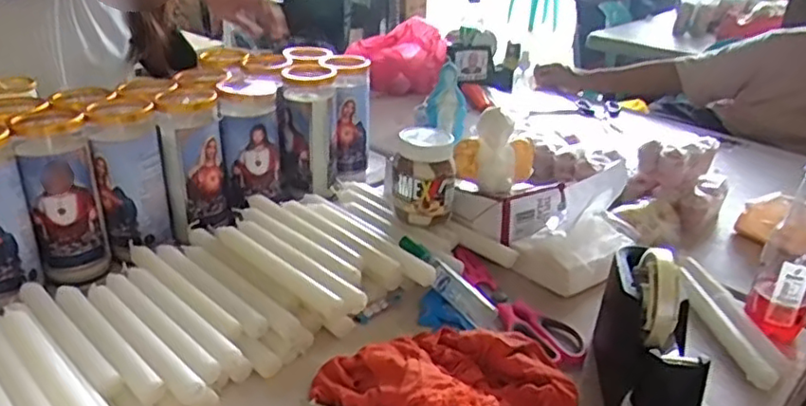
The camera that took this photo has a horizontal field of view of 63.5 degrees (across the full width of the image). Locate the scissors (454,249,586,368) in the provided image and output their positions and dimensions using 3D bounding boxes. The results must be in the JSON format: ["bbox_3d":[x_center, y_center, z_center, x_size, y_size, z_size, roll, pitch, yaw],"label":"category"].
[{"bbox_3d":[0.106,0.102,0.691,0.059,0.017,0.211,-13,30,-31],"label":"scissors"}]

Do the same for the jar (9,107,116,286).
[{"bbox_3d":[-0.366,-0.008,0.706,0.072,0.165,0.076,-11,29,-27],"label":"jar"}]

